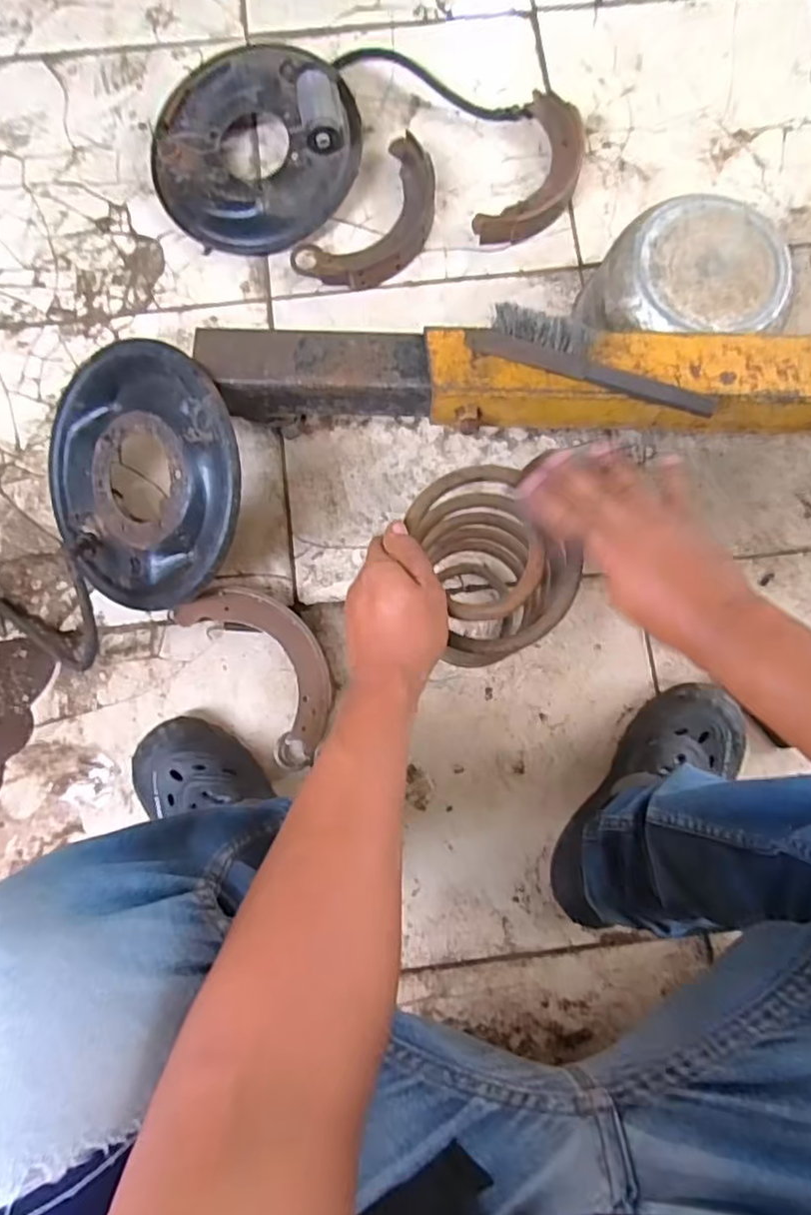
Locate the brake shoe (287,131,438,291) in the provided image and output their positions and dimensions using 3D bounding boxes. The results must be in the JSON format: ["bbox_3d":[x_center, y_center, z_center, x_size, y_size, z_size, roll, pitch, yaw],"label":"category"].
[{"bbox_3d":[-0.036,-0.493,0.797,0.123,0.032,0.224,42,85,5],"label":"brake shoe"}]

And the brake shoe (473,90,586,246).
[{"bbox_3d":[0.175,-0.561,0.802,0.097,0.029,0.222,25,84,3],"label":"brake shoe"}]

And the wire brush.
[{"bbox_3d":[0.177,-0.232,0.575,0.234,0.033,0.037,17,81,2],"label":"wire brush"}]

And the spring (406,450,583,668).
[{"bbox_3d":[0.067,-0.028,0.514,0.100,0.188,0.131,-22,83,-3],"label":"spring"}]

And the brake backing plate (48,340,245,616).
[{"bbox_3d":[-0.278,-0.141,0.657,0.265,0.032,0.257,4,100,25],"label":"brake backing plate"}]

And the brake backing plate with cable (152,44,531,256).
[{"bbox_3d":[-0.104,-0.626,0.784,0.459,0.082,0.253,-27,84,-3],"label":"brake backing plate with cable"}]

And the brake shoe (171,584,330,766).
[{"bbox_3d":[-0.154,0.064,0.708,0.112,0.031,0.223,-37,84,-4],"label":"brake shoe"}]

